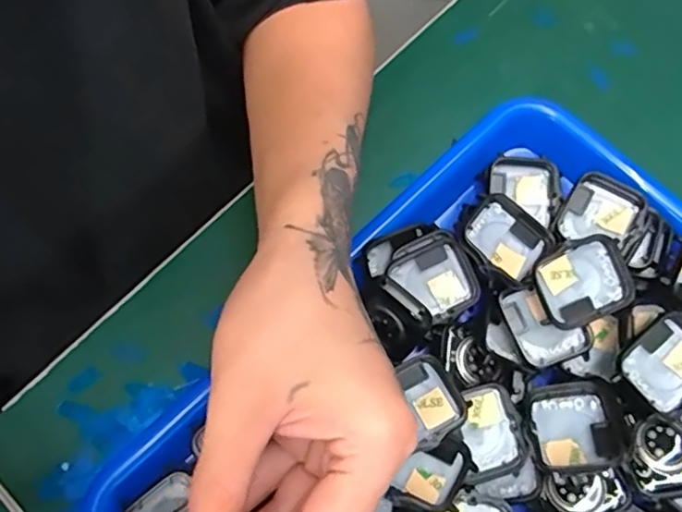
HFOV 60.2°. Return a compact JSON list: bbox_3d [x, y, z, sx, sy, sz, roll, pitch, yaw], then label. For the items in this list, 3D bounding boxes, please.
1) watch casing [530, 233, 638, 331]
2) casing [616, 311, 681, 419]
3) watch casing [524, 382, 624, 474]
[{"bbox_3d":[0.116,0.013,0.284,0.043,0.009,0.040,-29,91,3],"label":"watch casing"},{"bbox_3d":[0.153,0.051,0.273,0.043,0.011,0.036,-36,73,-14],"label":"casing"},{"bbox_3d":[0.106,0.079,0.270,0.037,0.010,0.042,-14,41,16],"label":"watch casing"}]

